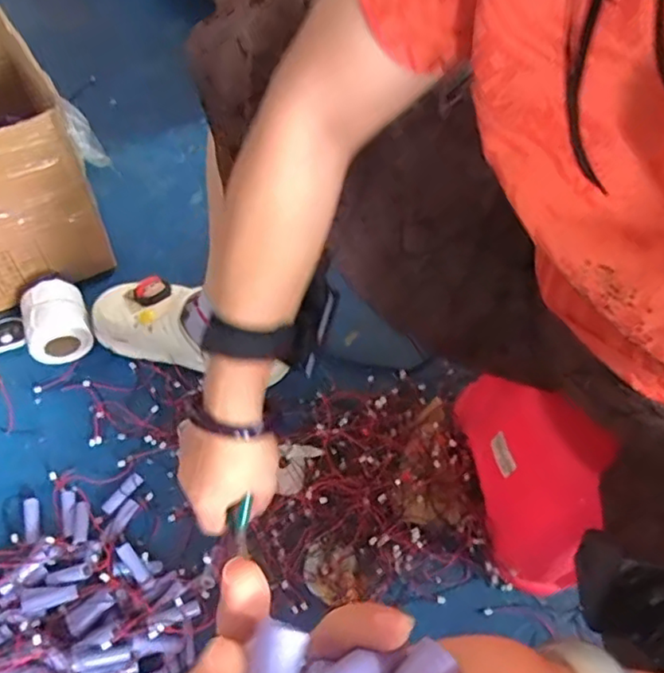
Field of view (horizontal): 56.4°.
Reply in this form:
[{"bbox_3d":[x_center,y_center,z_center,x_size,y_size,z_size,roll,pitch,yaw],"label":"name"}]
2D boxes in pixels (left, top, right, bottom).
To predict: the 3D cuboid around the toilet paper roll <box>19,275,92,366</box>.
[{"bbox_3d":[-0.337,-0.018,0.756,0.073,0.072,0.077,-22,61,-16],"label":"toilet paper roll"}]

